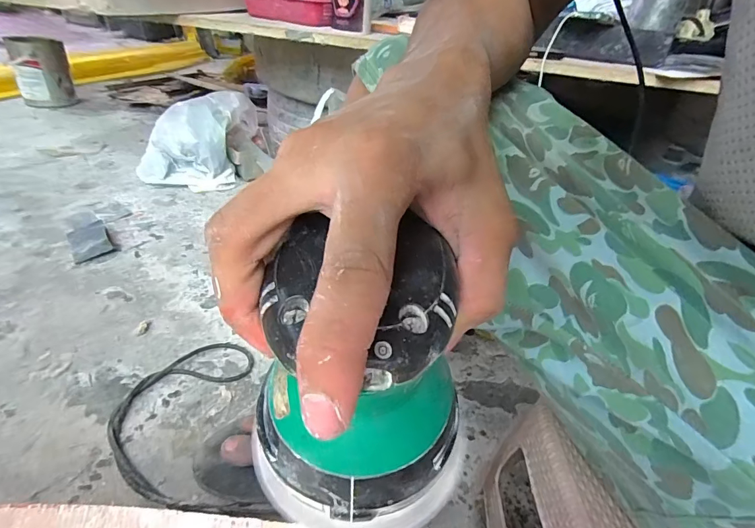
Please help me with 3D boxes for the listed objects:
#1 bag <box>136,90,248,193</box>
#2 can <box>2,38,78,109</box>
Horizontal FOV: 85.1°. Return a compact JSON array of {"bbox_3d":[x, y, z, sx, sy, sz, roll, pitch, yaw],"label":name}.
[{"bbox_3d":[-0.488,-0.330,1.088,0.230,0.201,0.209,7,34,-2],"label":"bag"},{"bbox_3d":[-1.179,-0.677,1.451,0.159,0.197,0.161,-15,40,-31],"label":"can"}]

